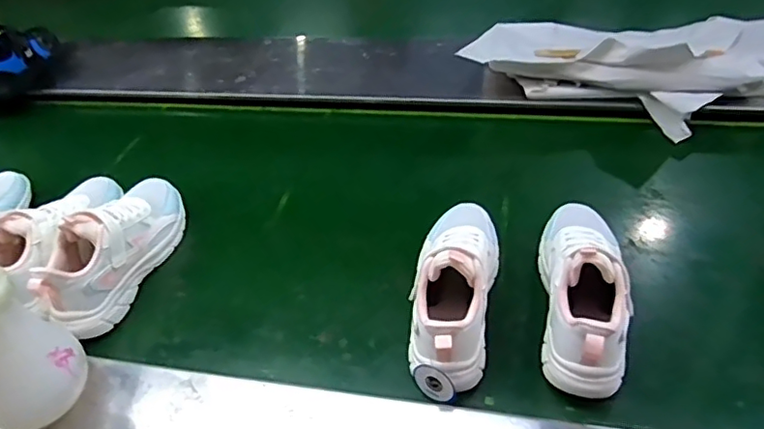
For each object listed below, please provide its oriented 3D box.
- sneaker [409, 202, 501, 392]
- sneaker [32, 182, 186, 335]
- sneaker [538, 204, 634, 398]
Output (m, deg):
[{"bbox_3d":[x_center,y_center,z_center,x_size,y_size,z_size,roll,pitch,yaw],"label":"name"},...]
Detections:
[{"bbox_3d":[0.083,0.071,0.642,0.093,0.126,0.255,6,45,14],"label":"sneaker"},{"bbox_3d":[-0.348,0.031,0.737,0.077,0.111,0.260,8,45,16],"label":"sneaker"},{"bbox_3d":[0.227,0.064,0.623,0.085,0.119,0.255,3,44,11],"label":"sneaker"}]

